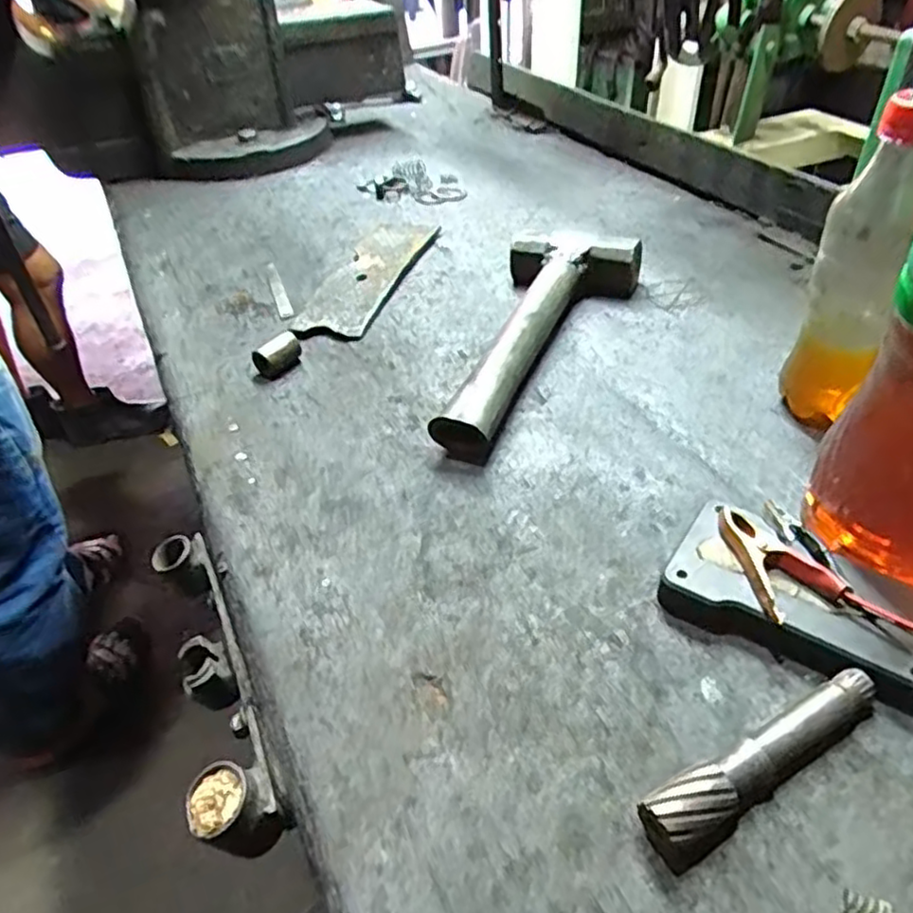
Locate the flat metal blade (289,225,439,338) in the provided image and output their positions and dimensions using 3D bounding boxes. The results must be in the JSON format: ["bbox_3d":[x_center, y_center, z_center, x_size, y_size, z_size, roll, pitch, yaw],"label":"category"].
[{"bbox_3d":[-0.081,-0.175,0.644,0.068,0.009,0.200,10,43,16],"label":"flat metal blade"}]

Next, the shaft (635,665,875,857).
[{"bbox_3d":[0.126,0.124,0.279,0.118,0.020,0.019,-22,44,-19],"label":"shaft"}]

